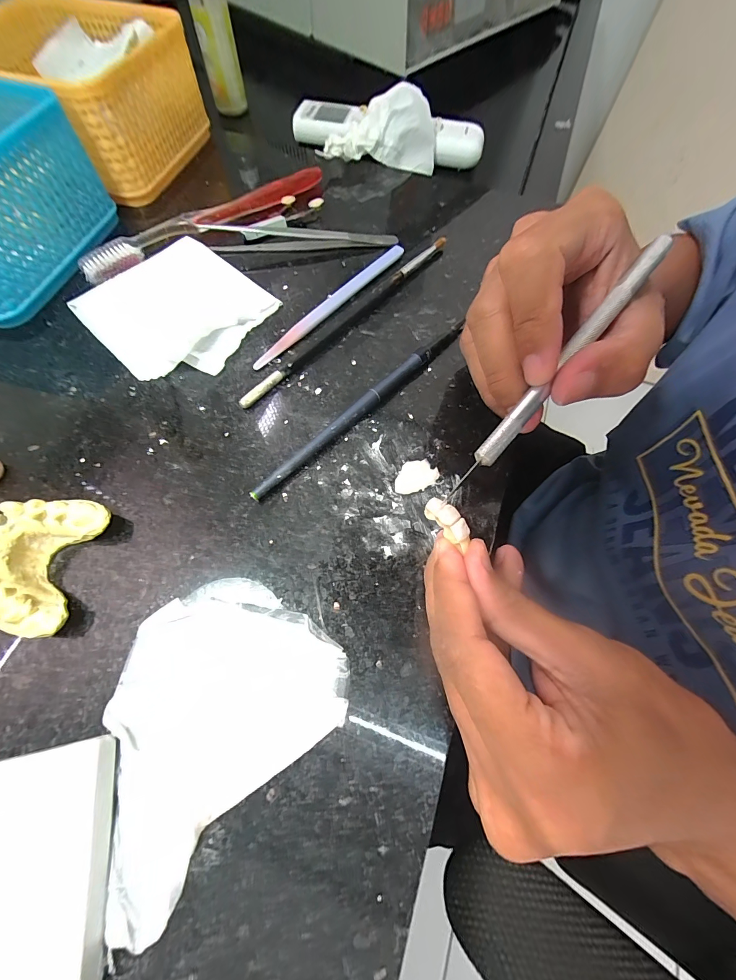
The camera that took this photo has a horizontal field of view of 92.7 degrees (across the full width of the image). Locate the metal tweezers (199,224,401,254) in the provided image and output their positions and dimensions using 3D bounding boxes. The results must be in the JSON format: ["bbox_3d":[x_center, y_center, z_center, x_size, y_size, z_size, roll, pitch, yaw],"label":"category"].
[{"bbox_3d":[-0.045,-0.177,0.244,0.129,0.016,0.009,-5,66,-5],"label":"metal tweezers"}]

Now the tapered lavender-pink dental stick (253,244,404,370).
[{"bbox_3d":[-0.021,-0.121,0.226,0.010,0.005,0.138,36,69,13],"label":"tapered lavender-pink dental stick"}]

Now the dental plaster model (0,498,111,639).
[{"bbox_3d":[-0.137,0.029,0.144,0.037,0.026,0.054,8,66,1],"label":"dental plaster model"}]

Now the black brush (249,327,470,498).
[{"bbox_3d":[0.000,-0.047,0.192,0.008,0.009,0.156,42,71,15],"label":"black brush"}]

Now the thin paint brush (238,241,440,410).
[{"bbox_3d":[-0.009,-0.113,0.221,0.010,0.008,0.187,38,70,14],"label":"thin paint brush"}]

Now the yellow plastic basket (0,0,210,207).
[{"bbox_3d":[-0.217,-0.293,0.261,0.152,0.067,0.133,16,66,5],"label":"yellow plastic basket"}]

